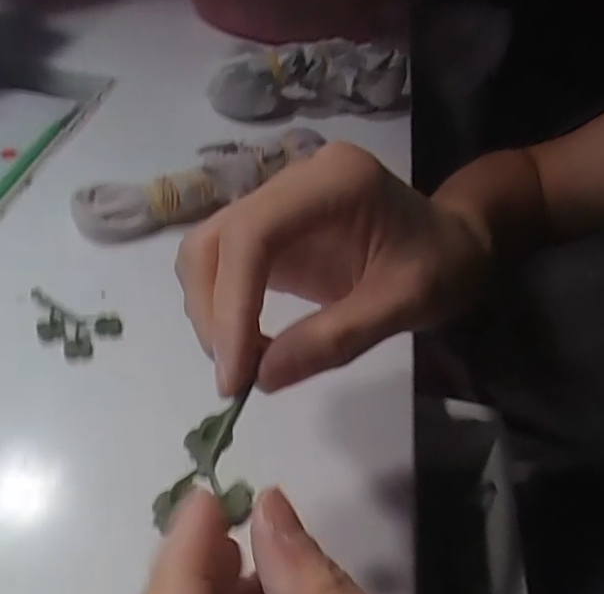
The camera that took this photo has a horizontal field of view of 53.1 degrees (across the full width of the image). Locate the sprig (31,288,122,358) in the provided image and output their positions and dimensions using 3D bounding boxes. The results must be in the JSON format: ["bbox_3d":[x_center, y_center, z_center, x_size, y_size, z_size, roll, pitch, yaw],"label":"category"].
[{"bbox_3d":[-0.124,0.013,0.313,0.052,0.009,0.029,24,46,16],"label":"sprig"}]

